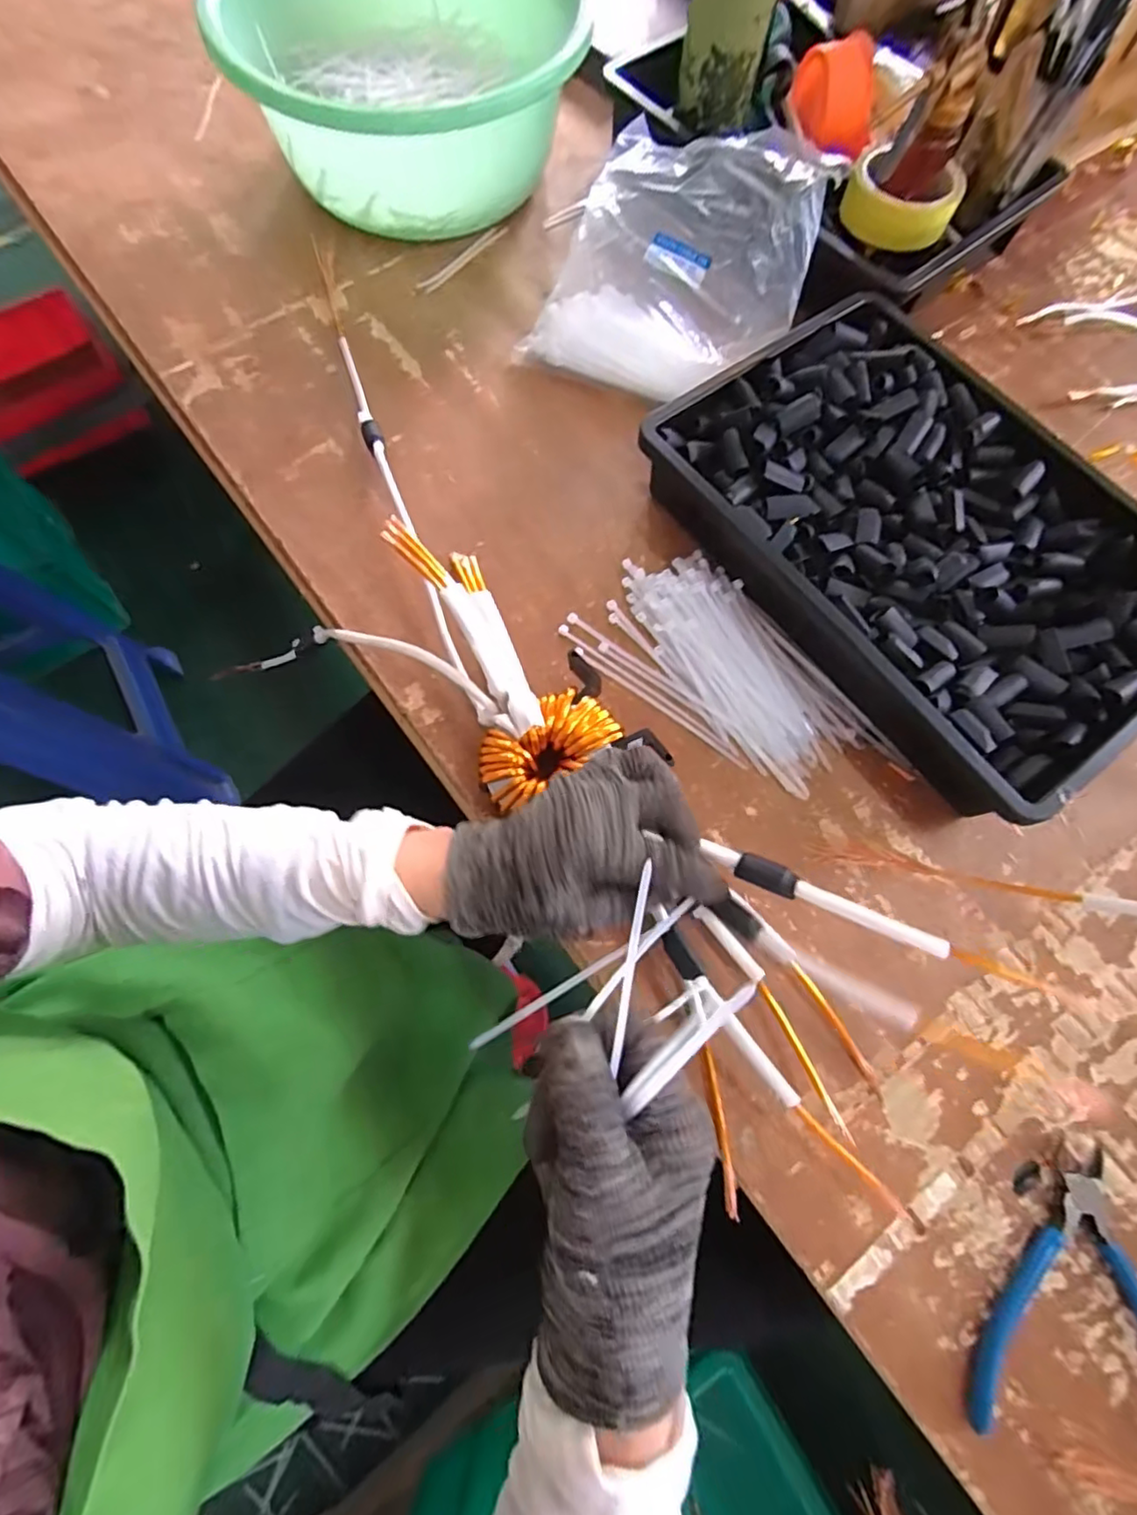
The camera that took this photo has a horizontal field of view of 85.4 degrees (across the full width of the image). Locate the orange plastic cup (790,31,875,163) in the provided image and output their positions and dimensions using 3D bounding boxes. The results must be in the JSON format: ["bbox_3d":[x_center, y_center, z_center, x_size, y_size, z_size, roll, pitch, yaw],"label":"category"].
[{"bbox_3d":[0.252,-0.627,0.583,0.083,0.057,0.061,14,72,3],"label":"orange plastic cup"}]

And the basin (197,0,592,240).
[{"bbox_3d":[-0.133,-0.599,0.554,0.278,0.125,0.300,-7,72,-4],"label":"basin"}]

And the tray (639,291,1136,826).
[{"bbox_3d":[0.254,-0.158,0.451,0.245,0.066,0.364,-35,76,-12],"label":"tray"}]

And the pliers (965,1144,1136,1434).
[{"bbox_3d":[0.260,0.303,0.326,0.121,0.010,0.141,-10,72,-5],"label":"pliers"}]

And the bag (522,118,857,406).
[{"bbox_3d":[0.095,-0.424,0.526,0.207,0.087,0.219,17,72,4],"label":"bag"}]

